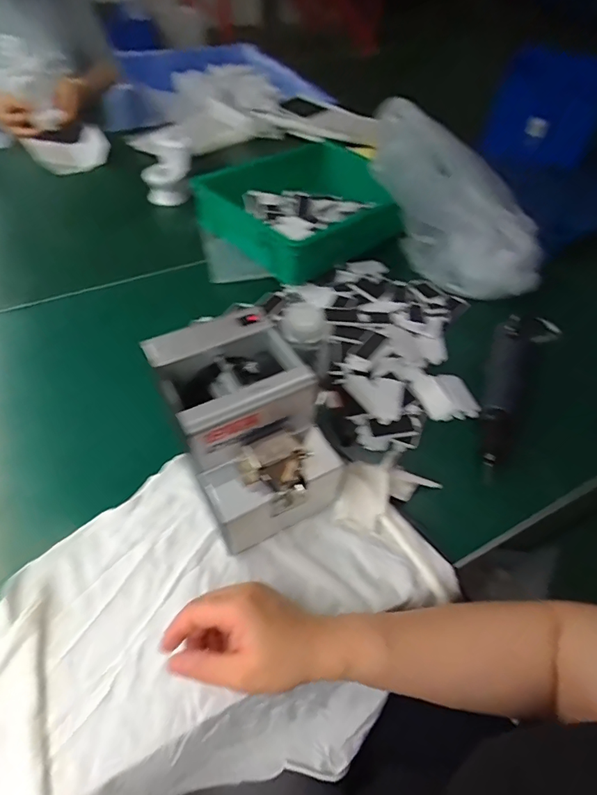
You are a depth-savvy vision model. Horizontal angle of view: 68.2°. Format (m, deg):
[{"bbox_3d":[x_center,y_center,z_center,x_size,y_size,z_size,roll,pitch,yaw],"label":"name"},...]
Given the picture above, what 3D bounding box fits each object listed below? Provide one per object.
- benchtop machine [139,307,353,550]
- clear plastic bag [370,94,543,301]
[{"bbox_3d":[-0.051,0.032,0.445,0.132,0.145,0.175,-25,56,-21],"label":"benchtop machine"},{"bbox_3d":[0.241,-0.295,0.668,0.286,0.207,0.100,31,56,21],"label":"clear plastic bag"}]

